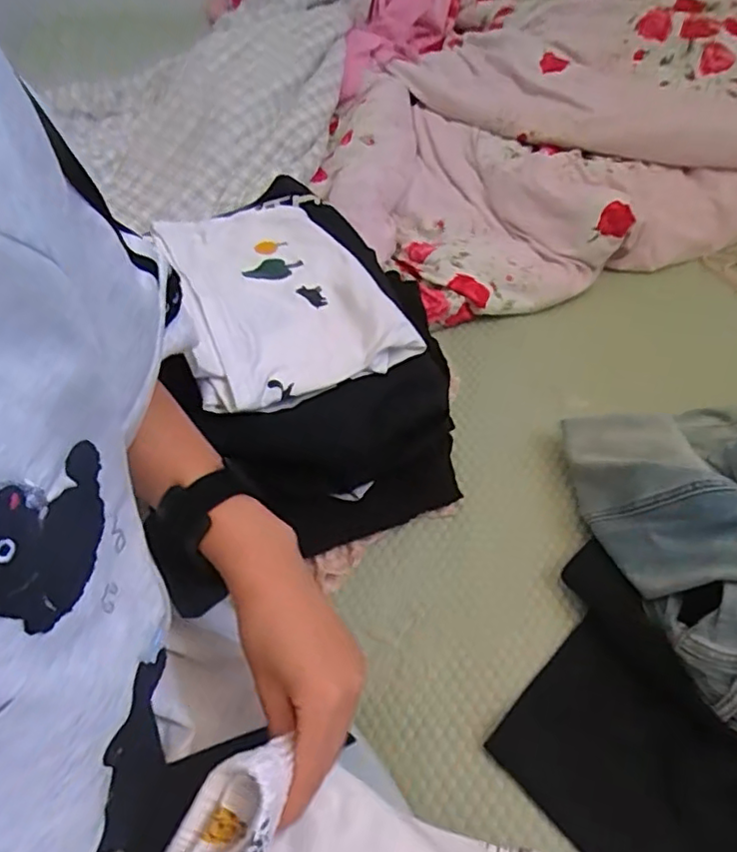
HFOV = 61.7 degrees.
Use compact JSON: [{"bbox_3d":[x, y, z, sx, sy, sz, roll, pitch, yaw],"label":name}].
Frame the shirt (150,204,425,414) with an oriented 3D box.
[{"bbox_3d":[-0.094,-0.134,0.545,0.180,0.053,0.257,-22,53,-15],"label":"shirt"}]

